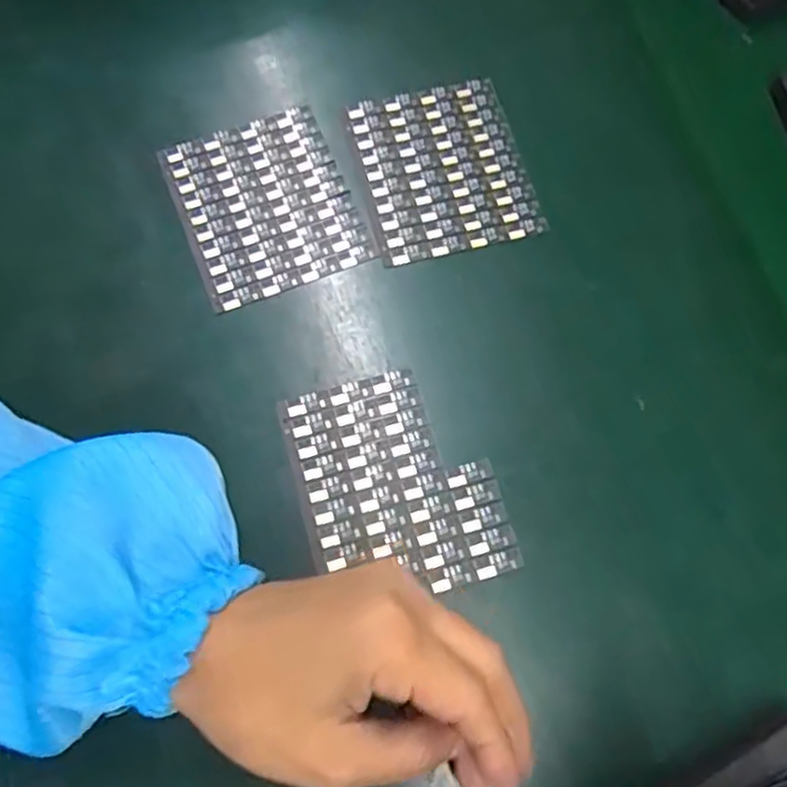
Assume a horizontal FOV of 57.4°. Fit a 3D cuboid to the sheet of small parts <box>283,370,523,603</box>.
[{"bbox_3d":[0.001,0.038,0.312,0.082,0.004,0.098,-14,70,-8],"label":"sheet of small parts"}]

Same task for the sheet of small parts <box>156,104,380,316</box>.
[{"bbox_3d":[-0.064,-0.094,0.357,0.082,0.004,0.095,-21,71,-11],"label":"sheet of small parts"}]

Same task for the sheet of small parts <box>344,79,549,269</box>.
[{"bbox_3d":[0.025,-0.115,0.366,0.082,0.004,0.095,-12,70,-7],"label":"sheet of small parts"}]

